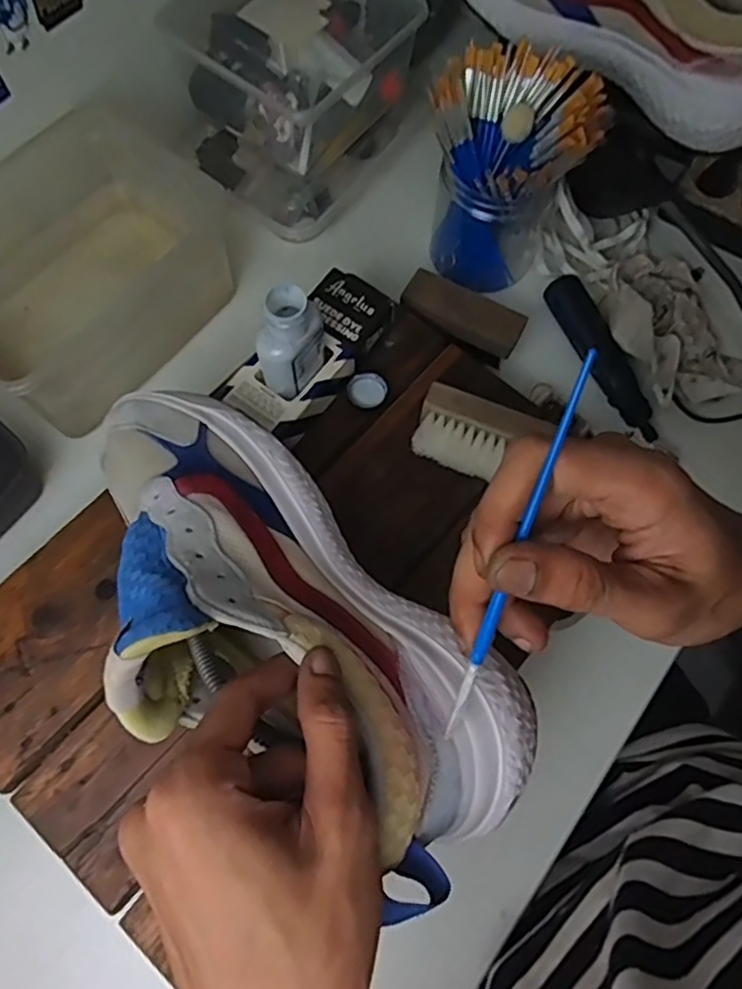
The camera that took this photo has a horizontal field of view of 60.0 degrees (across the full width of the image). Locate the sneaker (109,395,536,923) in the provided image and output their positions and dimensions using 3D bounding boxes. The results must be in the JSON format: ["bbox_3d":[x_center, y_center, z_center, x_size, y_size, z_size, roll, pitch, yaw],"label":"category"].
[{"bbox_3d":[-0.056,0.044,0.290,0.128,0.085,0.278,-41,69,-16],"label":"sneaker"}]

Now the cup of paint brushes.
[{"bbox_3d":[0.101,-0.243,0.495,0.112,0.144,0.097,36,72,11],"label":"cup of paint brushes"}]

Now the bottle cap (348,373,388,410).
[{"bbox_3d":[-0.003,-0.075,0.460,0.027,0.011,0.022,-5,70,-5],"label":"bottle cap"}]

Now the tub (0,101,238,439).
[{"bbox_3d":[-0.222,-0.177,0.492,0.165,0.098,0.218,36,72,11],"label":"tub"}]

